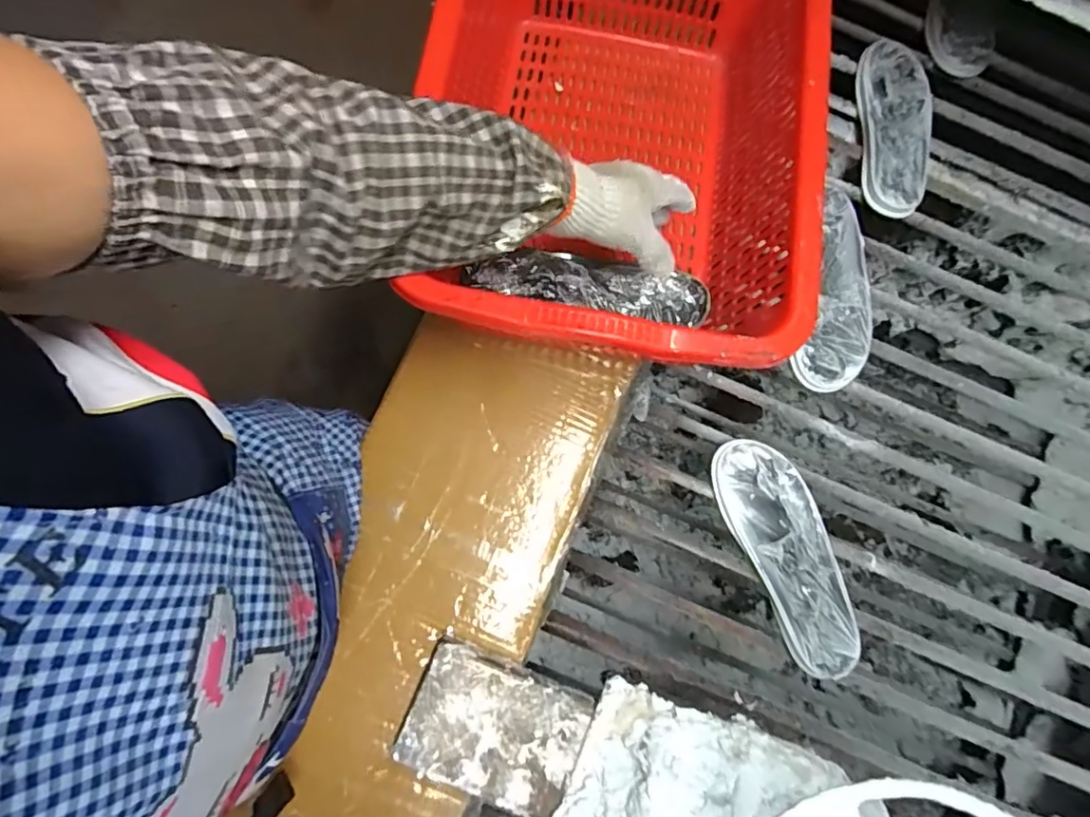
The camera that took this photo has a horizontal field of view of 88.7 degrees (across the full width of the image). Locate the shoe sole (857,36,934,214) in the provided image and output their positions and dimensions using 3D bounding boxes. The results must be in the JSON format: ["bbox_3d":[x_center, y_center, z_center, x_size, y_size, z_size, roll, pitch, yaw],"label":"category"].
[{"bbox_3d":[0.490,-0.391,0.770,0.107,0.031,0.275,5,78,1],"label":"shoe sole"}]

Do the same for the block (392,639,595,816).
[{"bbox_3d":[-0.046,0.297,0.518,0.154,0.027,0.112,23,79,5],"label":"block"}]

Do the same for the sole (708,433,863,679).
[{"bbox_3d":[0.275,0.158,0.618,0.099,0.032,0.260,-24,79,-5],"label":"sole"}]

